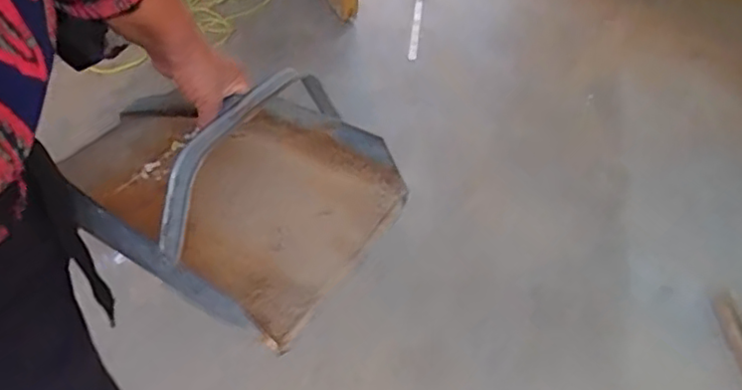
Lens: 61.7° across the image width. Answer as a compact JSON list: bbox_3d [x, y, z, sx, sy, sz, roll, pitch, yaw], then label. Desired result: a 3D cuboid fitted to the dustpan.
[{"bbox_3d":[-0.133,-0.028,0.630,0.270,0.150,0.250,24,44,20],"label":"dustpan"}]

